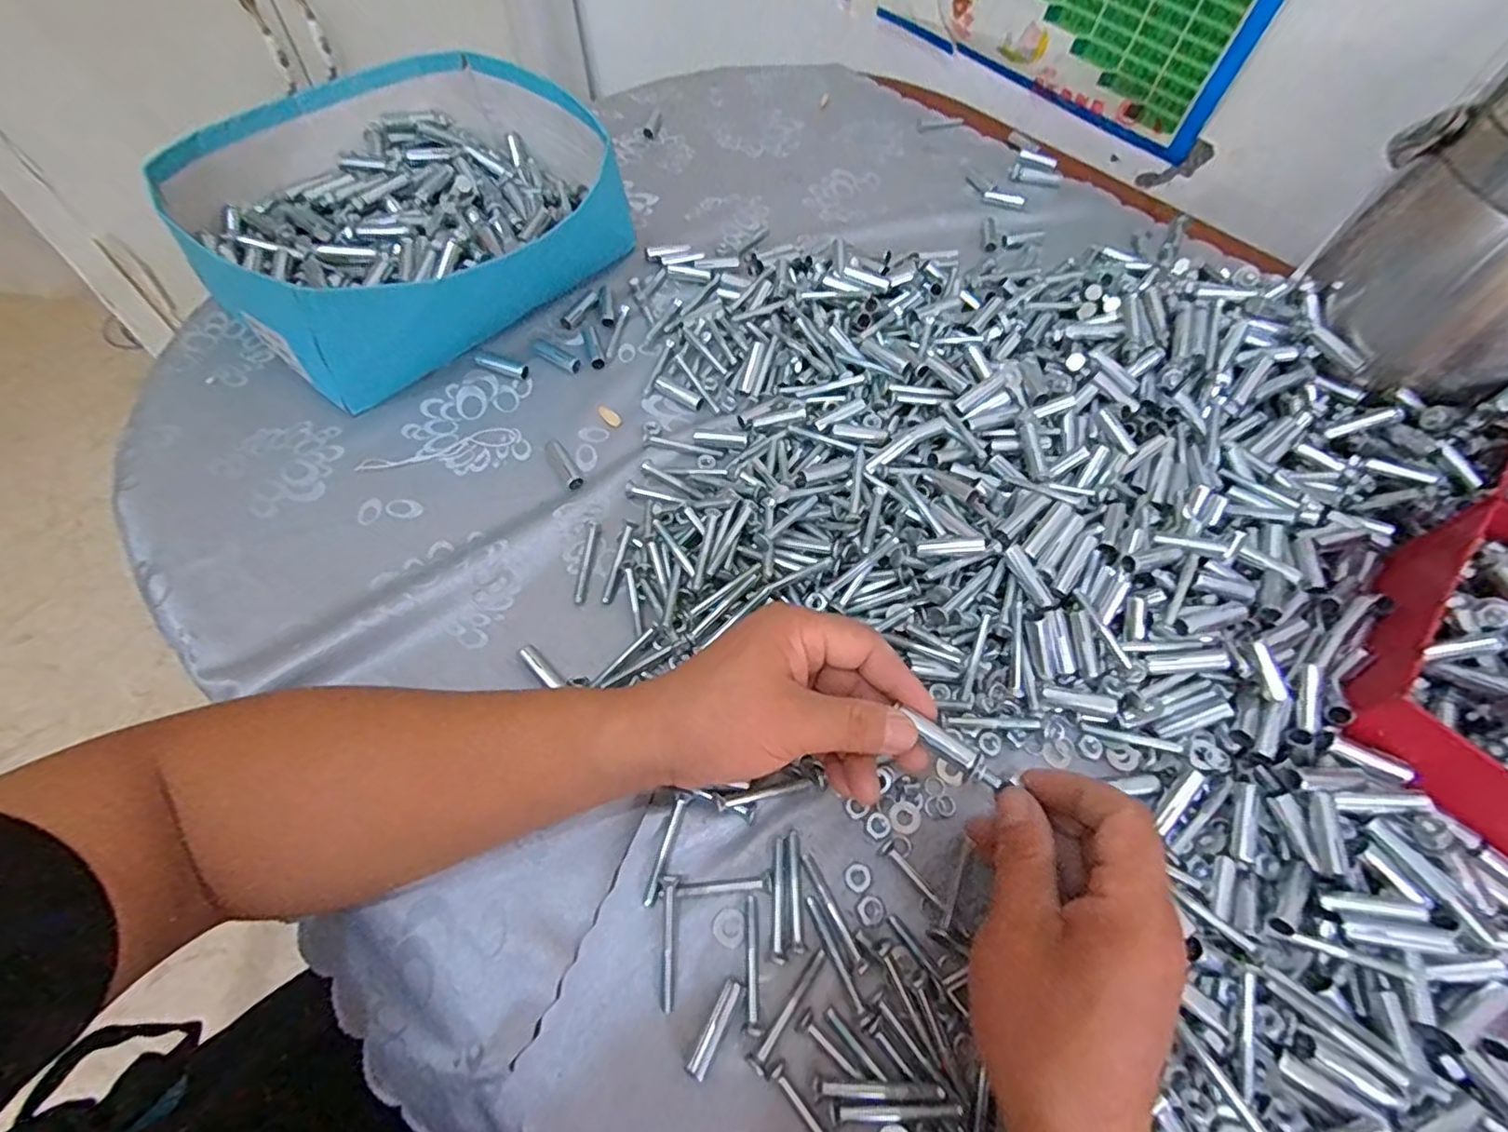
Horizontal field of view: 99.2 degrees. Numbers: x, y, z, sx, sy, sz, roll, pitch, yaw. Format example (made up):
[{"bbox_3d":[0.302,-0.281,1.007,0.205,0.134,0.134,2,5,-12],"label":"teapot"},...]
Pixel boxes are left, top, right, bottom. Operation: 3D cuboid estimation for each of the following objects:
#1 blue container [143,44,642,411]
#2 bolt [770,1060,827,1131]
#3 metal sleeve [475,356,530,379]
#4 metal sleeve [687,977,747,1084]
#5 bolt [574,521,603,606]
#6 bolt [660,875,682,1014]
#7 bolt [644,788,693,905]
[{"bbox_3d":[-0.260,-0.278,0.507,0.298,0.088,0.264,-39,69,-23],"label":"blue container"},{"bbox_3d":[0.027,0.241,0.275,0.007,0.006,0.056,-34,67,-21],"label":"bolt"},{"bbox_3d":[-0.190,-0.151,0.485,0.040,0.009,0.010,13,60,4],"label":"metal sleeve"},{"bbox_3d":[-0.017,0.208,0.289,0.010,0.010,0.040,27,62,12],"label":"metal sleeve"},{"bbox_3d":[-0.105,-0.003,0.407,0.008,0.004,0.058,4,59,-1],"label":"bolt"},{"bbox_3d":[-0.040,0.177,0.303,0.007,0.011,0.055,1,60,-3],"label":"bolt"},{"bbox_3d":[-0.043,0.142,0.324,0.007,0.008,0.054,16,60,6],"label":"bolt"}]

